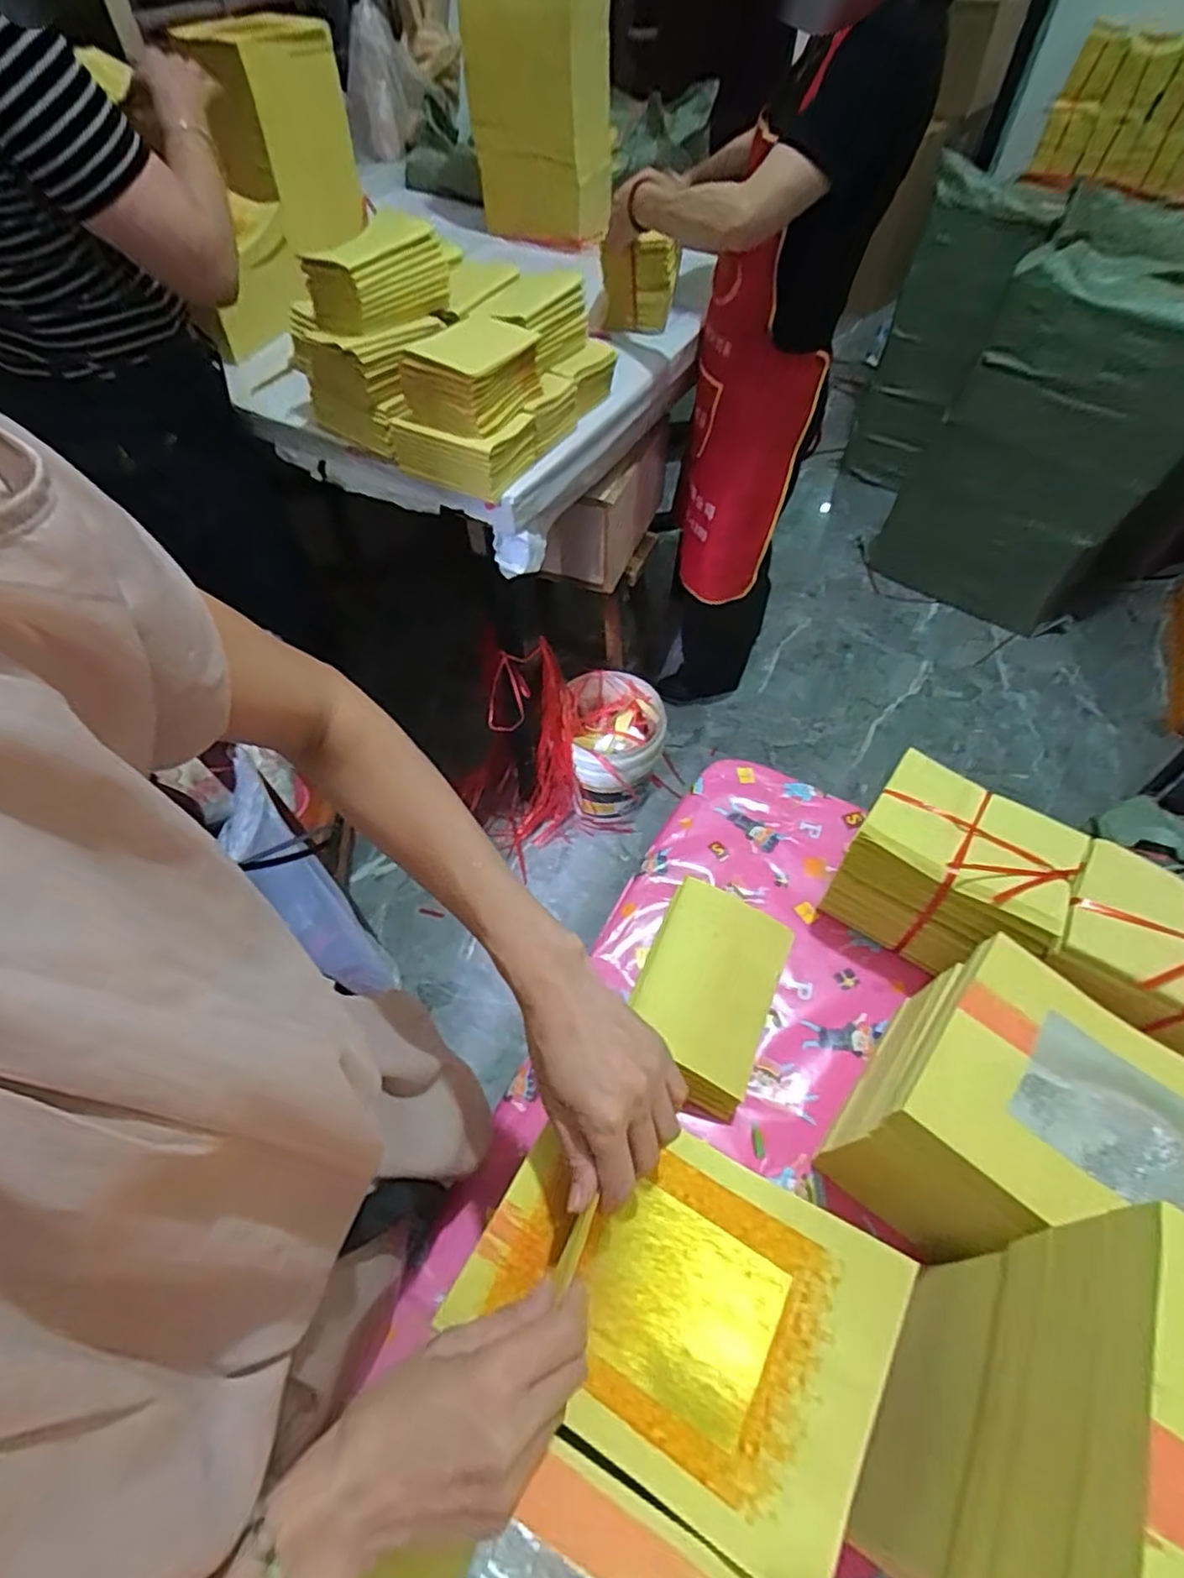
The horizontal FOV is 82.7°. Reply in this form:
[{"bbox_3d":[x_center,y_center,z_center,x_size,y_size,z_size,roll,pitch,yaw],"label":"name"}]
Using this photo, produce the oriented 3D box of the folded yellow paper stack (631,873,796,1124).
[{"bbox_3d":[0.101,0.180,0.596,0.111,0.058,0.174,21,58,14],"label":"folded yellow paper stack"}]

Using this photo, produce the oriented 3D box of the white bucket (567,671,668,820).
[{"bbox_3d":[0.051,-0.085,1.594,0.222,0.265,0.242,7,56,4],"label":"white bucket"}]

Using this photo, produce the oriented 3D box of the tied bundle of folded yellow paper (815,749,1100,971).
[{"bbox_3d":[0.325,0.078,0.621,0.165,0.126,0.132,32,61,20],"label":"tied bundle of folded yellow paper"}]

